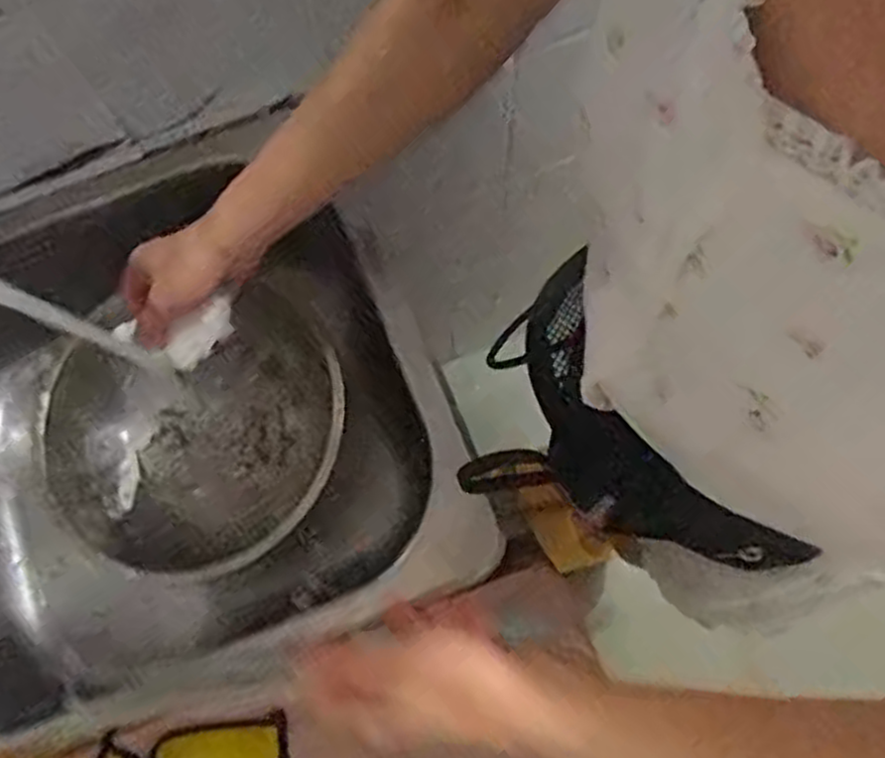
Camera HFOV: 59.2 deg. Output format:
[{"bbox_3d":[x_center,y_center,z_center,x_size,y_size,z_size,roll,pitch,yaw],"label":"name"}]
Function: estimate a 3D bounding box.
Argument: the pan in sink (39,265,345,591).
[{"bbox_3d":[-0.177,0.040,0.550,0.209,0.057,0.182,-15,75,-2],"label":"pan in sink"}]

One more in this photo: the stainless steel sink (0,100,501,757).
[{"bbox_3d":[-0.213,0.047,0.575,0.372,0.152,0.360,-23,75,-4],"label":"stainless steel sink"}]

